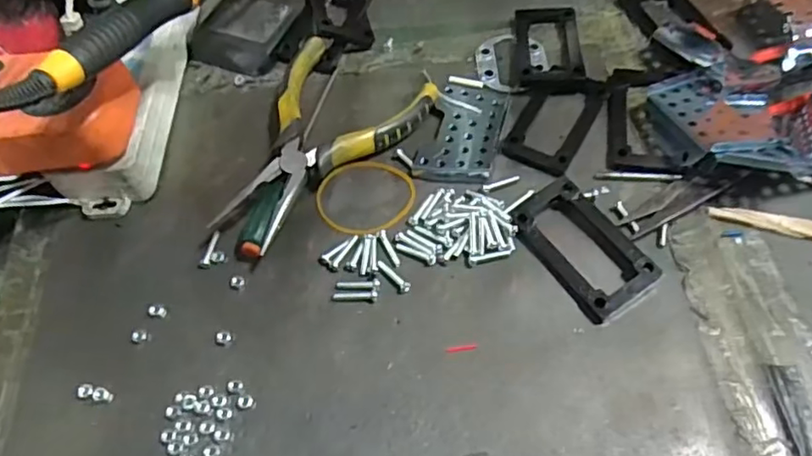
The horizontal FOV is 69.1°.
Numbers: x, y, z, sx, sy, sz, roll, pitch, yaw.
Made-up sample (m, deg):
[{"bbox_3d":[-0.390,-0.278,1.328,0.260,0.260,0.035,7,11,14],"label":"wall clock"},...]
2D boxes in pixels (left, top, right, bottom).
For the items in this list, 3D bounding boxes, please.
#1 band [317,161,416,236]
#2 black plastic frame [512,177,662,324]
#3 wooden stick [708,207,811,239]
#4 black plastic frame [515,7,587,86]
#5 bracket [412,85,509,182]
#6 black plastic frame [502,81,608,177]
[{"bbox_3d":[-0.022,-0.018,0.340,0.055,0.007,0.052,-2,59,3],"label":"band"},{"bbox_3d":[0.092,0.009,0.311,0.043,0.009,0.075,-30,61,-13],"label":"black plastic frame"},{"bbox_3d":[0.204,-0.001,0.315,0.078,0.004,0.013,14,61,13],"label":"wooden stick"},{"bbox_3d":[0.093,-0.122,0.388,0.041,0.014,0.072,1,59,5],"label":"black plastic frame"},{"bbox_3d":[0.036,-0.060,0.359,0.044,0.007,0.073,11,60,11],"label":"bracket"},{"bbox_3d":[0.091,-0.066,0.359,0.042,0.004,0.077,22,63,17],"label":"black plastic frame"}]

